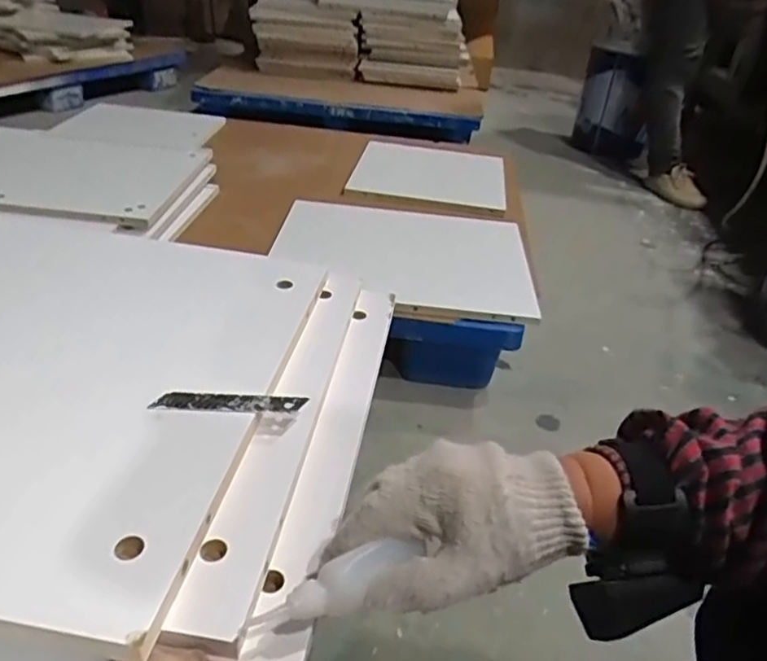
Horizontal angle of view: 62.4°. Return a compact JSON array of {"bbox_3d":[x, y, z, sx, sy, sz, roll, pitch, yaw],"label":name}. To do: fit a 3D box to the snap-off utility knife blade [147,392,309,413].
[{"bbox_3d":[-0.103,0.049,0.426,0.098,0.005,0.018,3,34,-6],"label":"snap-off utility knife blade"}]

